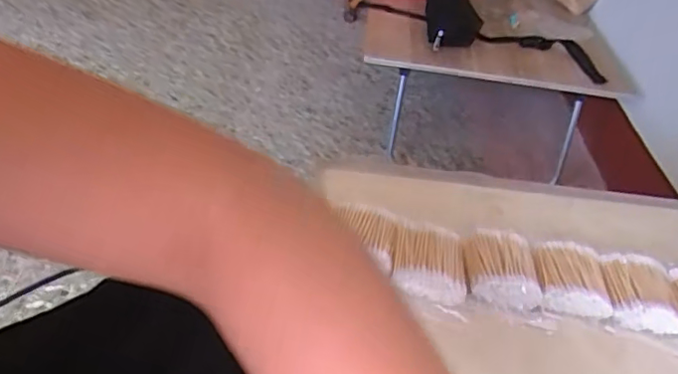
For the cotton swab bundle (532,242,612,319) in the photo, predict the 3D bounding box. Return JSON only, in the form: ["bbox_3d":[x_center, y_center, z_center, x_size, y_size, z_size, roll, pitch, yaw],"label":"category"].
[{"bbox_3d":[0.207,0.081,0.521,0.062,0.026,0.067,8,39,3],"label":"cotton swab bundle"}]

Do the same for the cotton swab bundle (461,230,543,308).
[{"bbox_3d":[0.145,0.073,0.522,0.061,0.032,0.074,7,39,2],"label":"cotton swab bundle"}]

